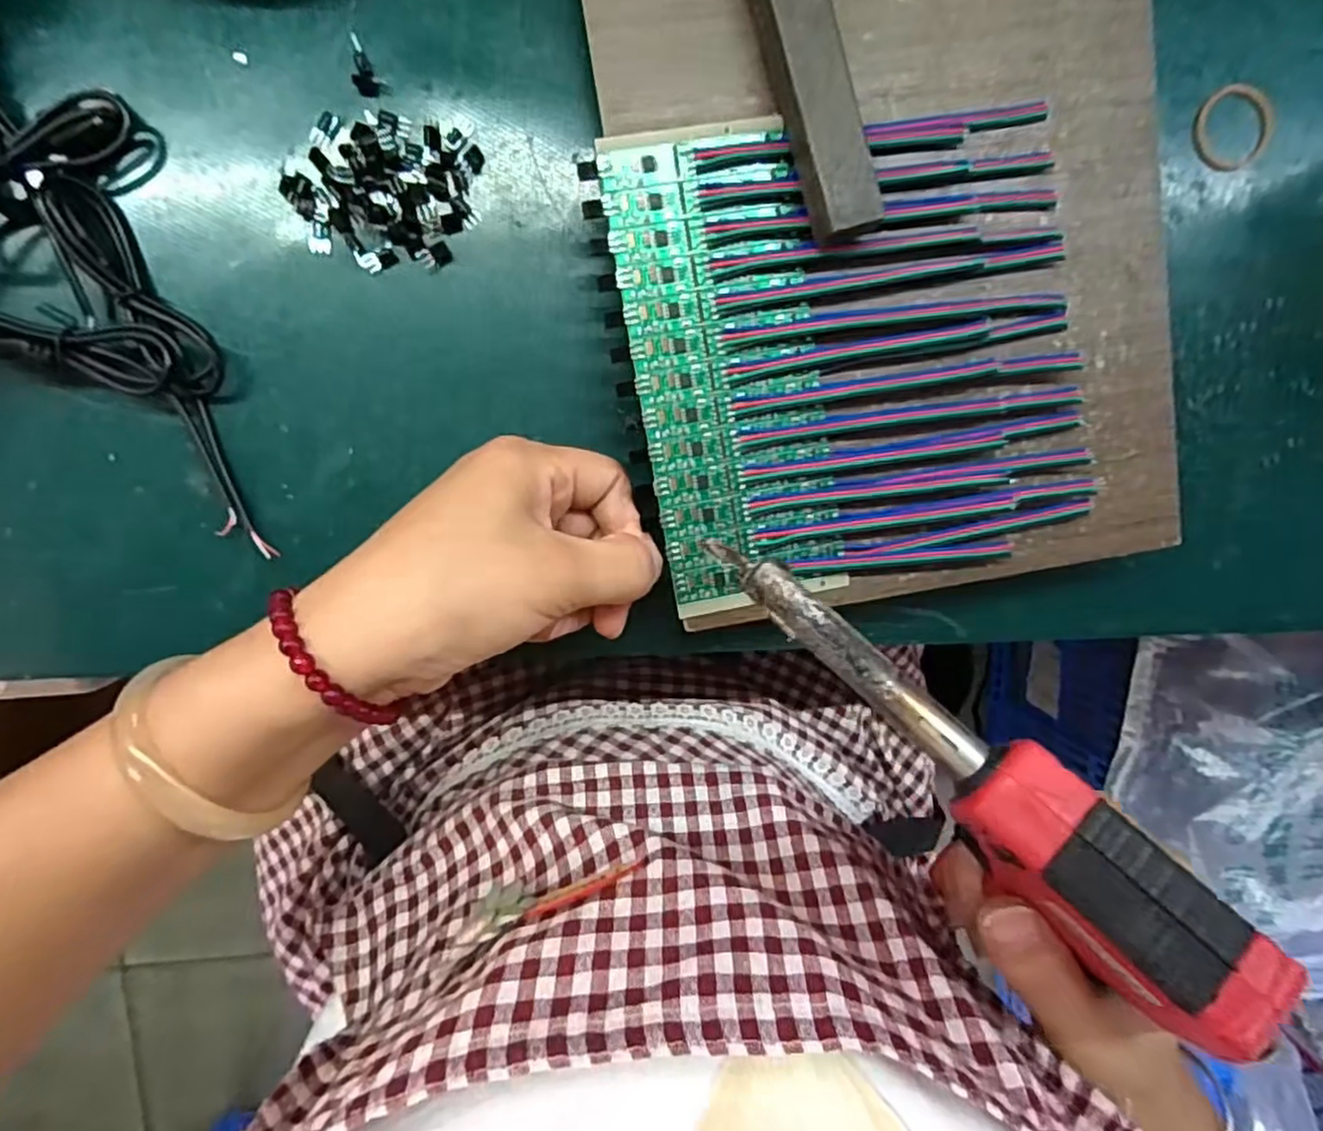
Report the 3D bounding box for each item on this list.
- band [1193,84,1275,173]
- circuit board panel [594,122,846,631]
[{"bbox_3d":[0.237,-0.181,0.284,0.034,0.005,0.032,-1,97,-6],"label":"band"},{"bbox_3d":[0.024,-0.068,0.244,0.065,0.004,0.163,-11,98,-5],"label":"circuit board panel"}]

